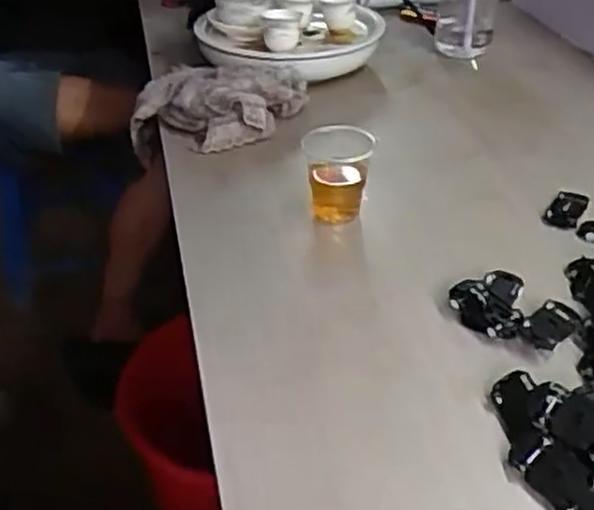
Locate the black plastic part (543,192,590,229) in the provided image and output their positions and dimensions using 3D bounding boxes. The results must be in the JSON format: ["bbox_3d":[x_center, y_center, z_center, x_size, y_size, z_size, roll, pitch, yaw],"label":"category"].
[{"bbox_3d":[0.255,-0.043,0.717,0.034,0.010,0.050,22,41,29],"label":"black plastic part"}]

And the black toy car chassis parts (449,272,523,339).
[{"bbox_3d":[0.150,0.036,0.598,0.054,0.019,0.071,7,36,12],"label":"black toy car chassis parts"}]

